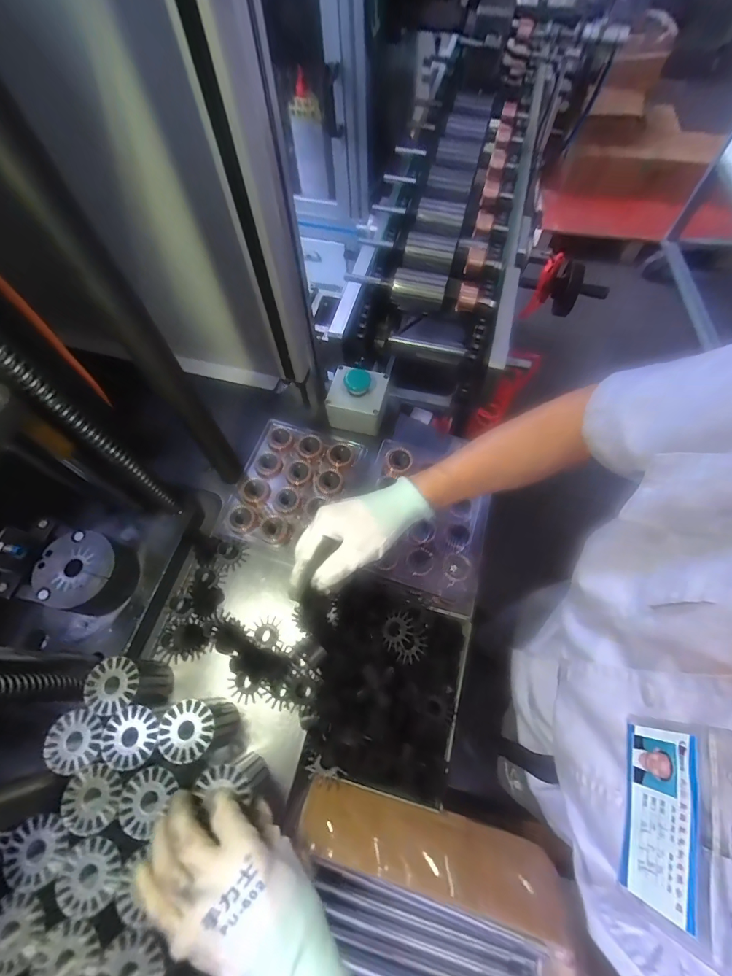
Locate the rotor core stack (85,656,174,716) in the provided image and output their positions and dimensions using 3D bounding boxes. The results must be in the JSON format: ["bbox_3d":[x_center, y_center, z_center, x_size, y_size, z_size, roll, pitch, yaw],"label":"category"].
[{"bbox_3d":[-0.257,0.216,0.447,0.056,0.078,0.049,-9,65,-3],"label":"rotor core stack"}]

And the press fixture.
[{"bbox_3d":[-0.325,0.101,0.479,0.083,0.060,0.085,12,65,6],"label":"press fixture"}]

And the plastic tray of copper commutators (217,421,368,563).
[{"bbox_3d":[-0.106,-0.002,0.579,0.149,0.039,0.196,19,66,9],"label":"plastic tray of copper commutators"}]

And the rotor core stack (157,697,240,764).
[{"bbox_3d":[-0.173,0.252,0.431,0.057,0.082,0.051,-6,65,-2],"label":"rotor core stack"}]

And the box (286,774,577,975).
[{"bbox_3d":[0.043,0.474,0.392,0.298,0.074,0.266,13,66,7],"label":"box"}]

